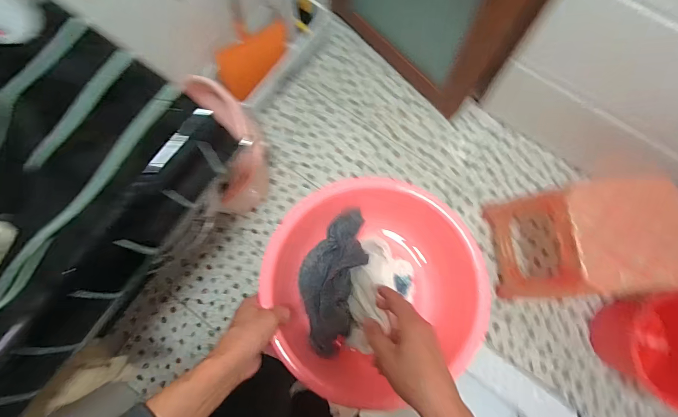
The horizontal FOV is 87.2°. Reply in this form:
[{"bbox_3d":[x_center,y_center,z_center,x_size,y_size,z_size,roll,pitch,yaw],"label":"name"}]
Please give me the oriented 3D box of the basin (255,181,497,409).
[{"bbox_3d":[0.074,0.112,0.548,0.338,0.153,0.328,0,82,3],"label":"basin"}]

